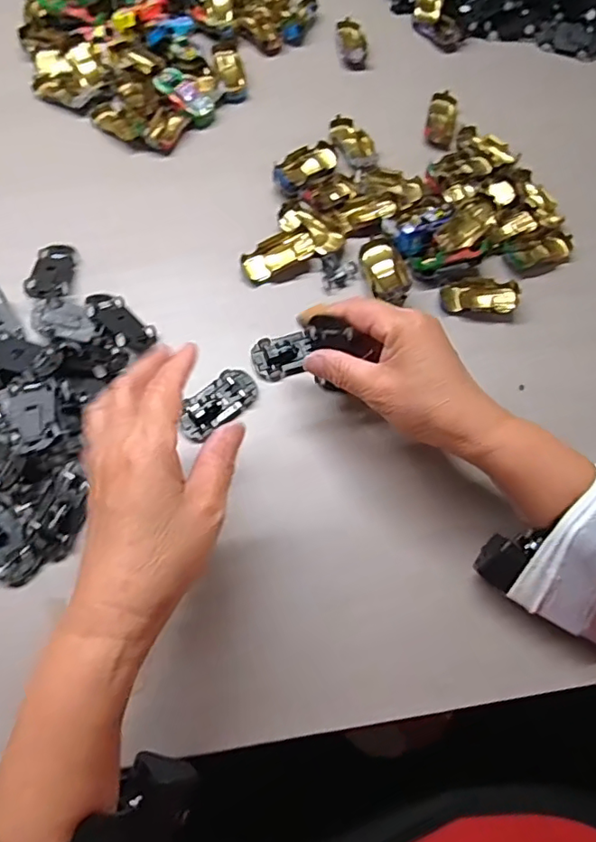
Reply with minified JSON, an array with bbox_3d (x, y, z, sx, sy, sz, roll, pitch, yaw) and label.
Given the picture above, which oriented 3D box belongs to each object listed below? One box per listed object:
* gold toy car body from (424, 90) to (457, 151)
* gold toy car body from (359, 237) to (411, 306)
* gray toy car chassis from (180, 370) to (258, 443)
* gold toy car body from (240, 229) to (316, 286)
[{"bbox_3d":[0.142,-0.299,0.551,0.029,0.015,0.068,13,67,3],"label":"gold toy car body"},{"bbox_3d":[0.073,-0.126,0.458,0.031,0.022,0.067,-11,68,-7],"label":"gold toy car body"},{"bbox_3d":[-0.061,-0.014,0.413,0.065,0.016,0.032,-42,74,-18],"label":"gray toy car chassis"},{"bbox_3d":[-0.016,-0.138,0.467,0.063,0.012,0.041,-24,70,-12],"label":"gold toy car body"}]

